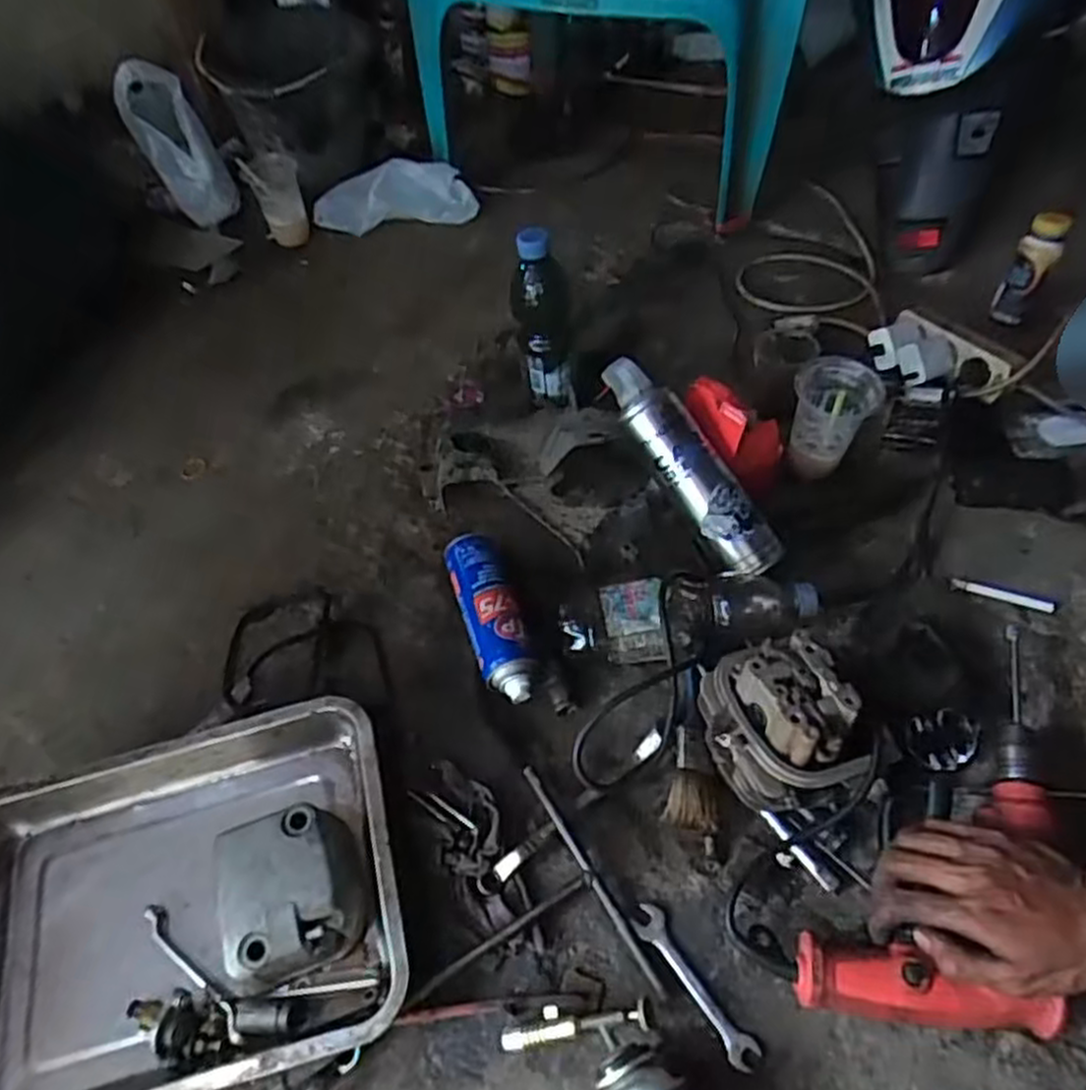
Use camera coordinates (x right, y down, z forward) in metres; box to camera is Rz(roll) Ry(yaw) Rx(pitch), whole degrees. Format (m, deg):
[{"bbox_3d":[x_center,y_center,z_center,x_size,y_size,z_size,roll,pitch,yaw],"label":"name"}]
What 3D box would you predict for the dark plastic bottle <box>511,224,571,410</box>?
[{"bbox_3d":[0.004,-0.241,0.852,0.068,0.209,0.072,-6,48,-4],"label":"dark plastic bottle"}]

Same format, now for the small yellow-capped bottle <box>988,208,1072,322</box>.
[{"bbox_3d":[0.601,-0.341,0.952,0.045,0.148,0.035,27,54,24],"label":"small yellow-capped bottle"}]

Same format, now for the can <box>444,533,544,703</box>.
[{"bbox_3d":[-0.050,0.069,0.747,0.054,0.048,0.185,-15,49,-12],"label":"can"}]

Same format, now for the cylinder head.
[{"bbox_3d":[0.191,0.149,0.630,0.094,0.106,0.133,-18,50,-14],"label":"cylinder head"}]

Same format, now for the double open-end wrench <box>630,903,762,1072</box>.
[{"bbox_3d":[0.111,0.321,0.566,0.023,0.006,0.121,-28,53,-23],"label":"double open-end wrench"}]

